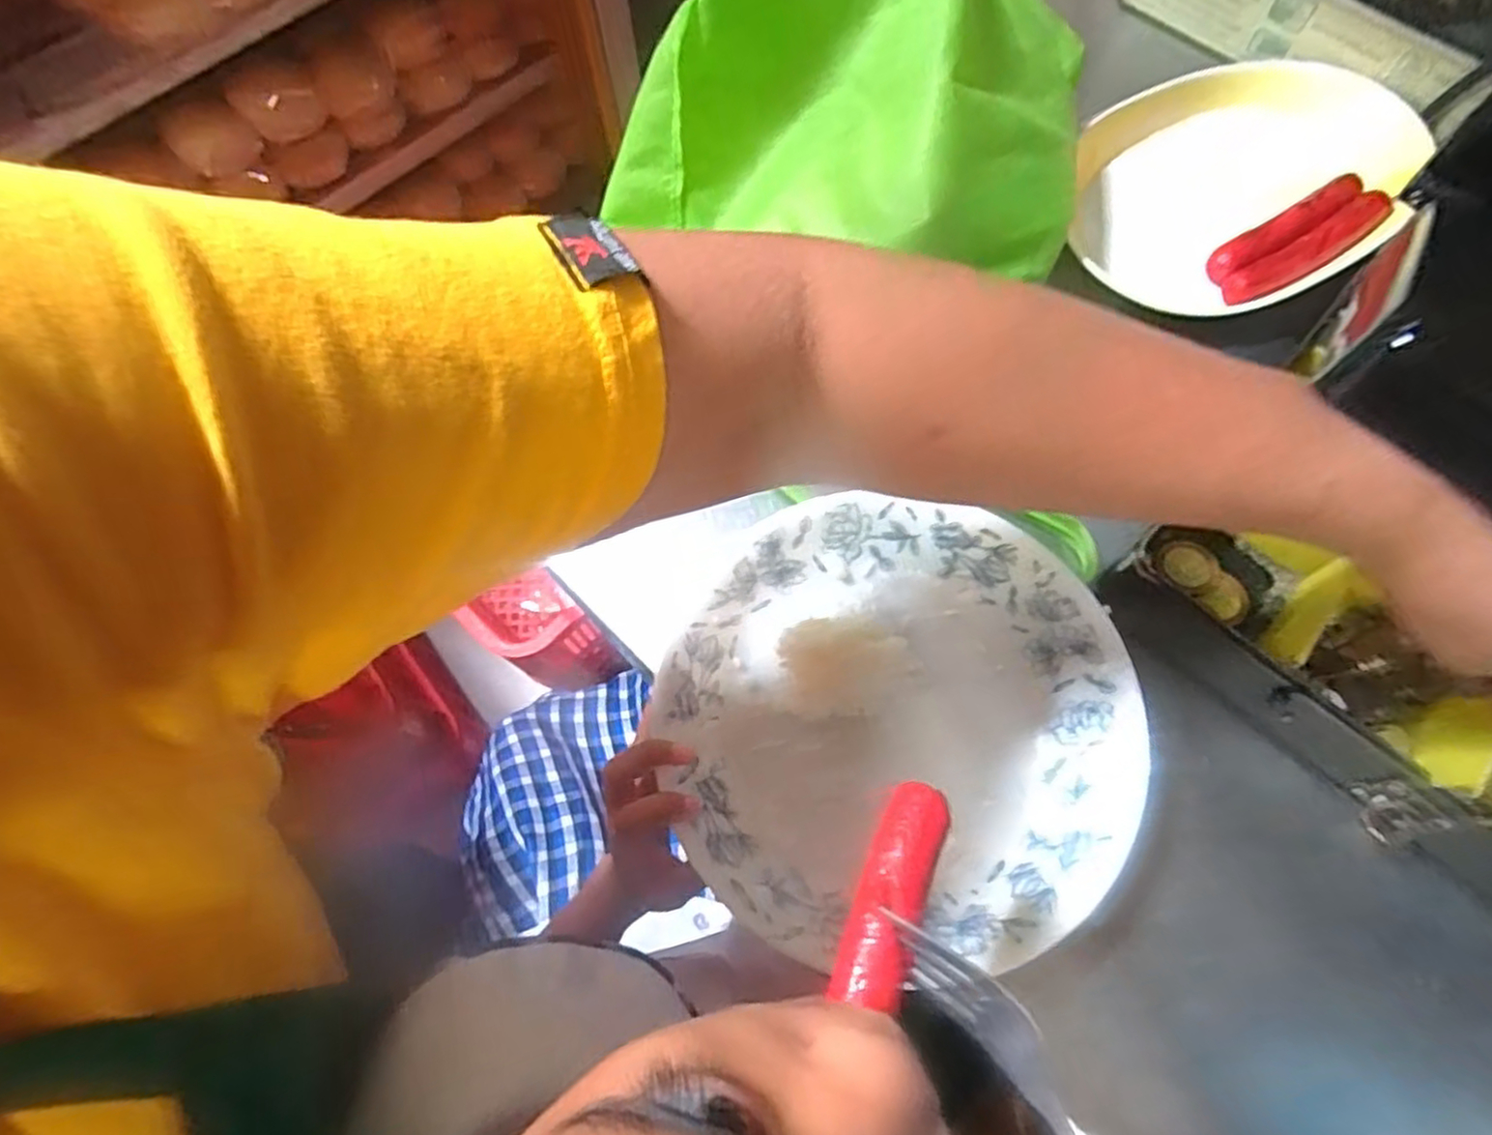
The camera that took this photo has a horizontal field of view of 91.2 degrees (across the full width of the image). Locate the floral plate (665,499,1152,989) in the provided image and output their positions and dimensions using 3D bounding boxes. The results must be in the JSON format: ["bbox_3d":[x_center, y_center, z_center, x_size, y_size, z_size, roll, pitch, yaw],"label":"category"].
[{"bbox_3d":[0.067,0.069,0.336,0.198,0.039,0.189,0,68,1],"label":"floral plate"}]

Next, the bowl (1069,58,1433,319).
[{"bbox_3d":[0.298,-0.227,0.433,0.190,0.043,0.153,-23,70,-8],"label":"bowl"}]

